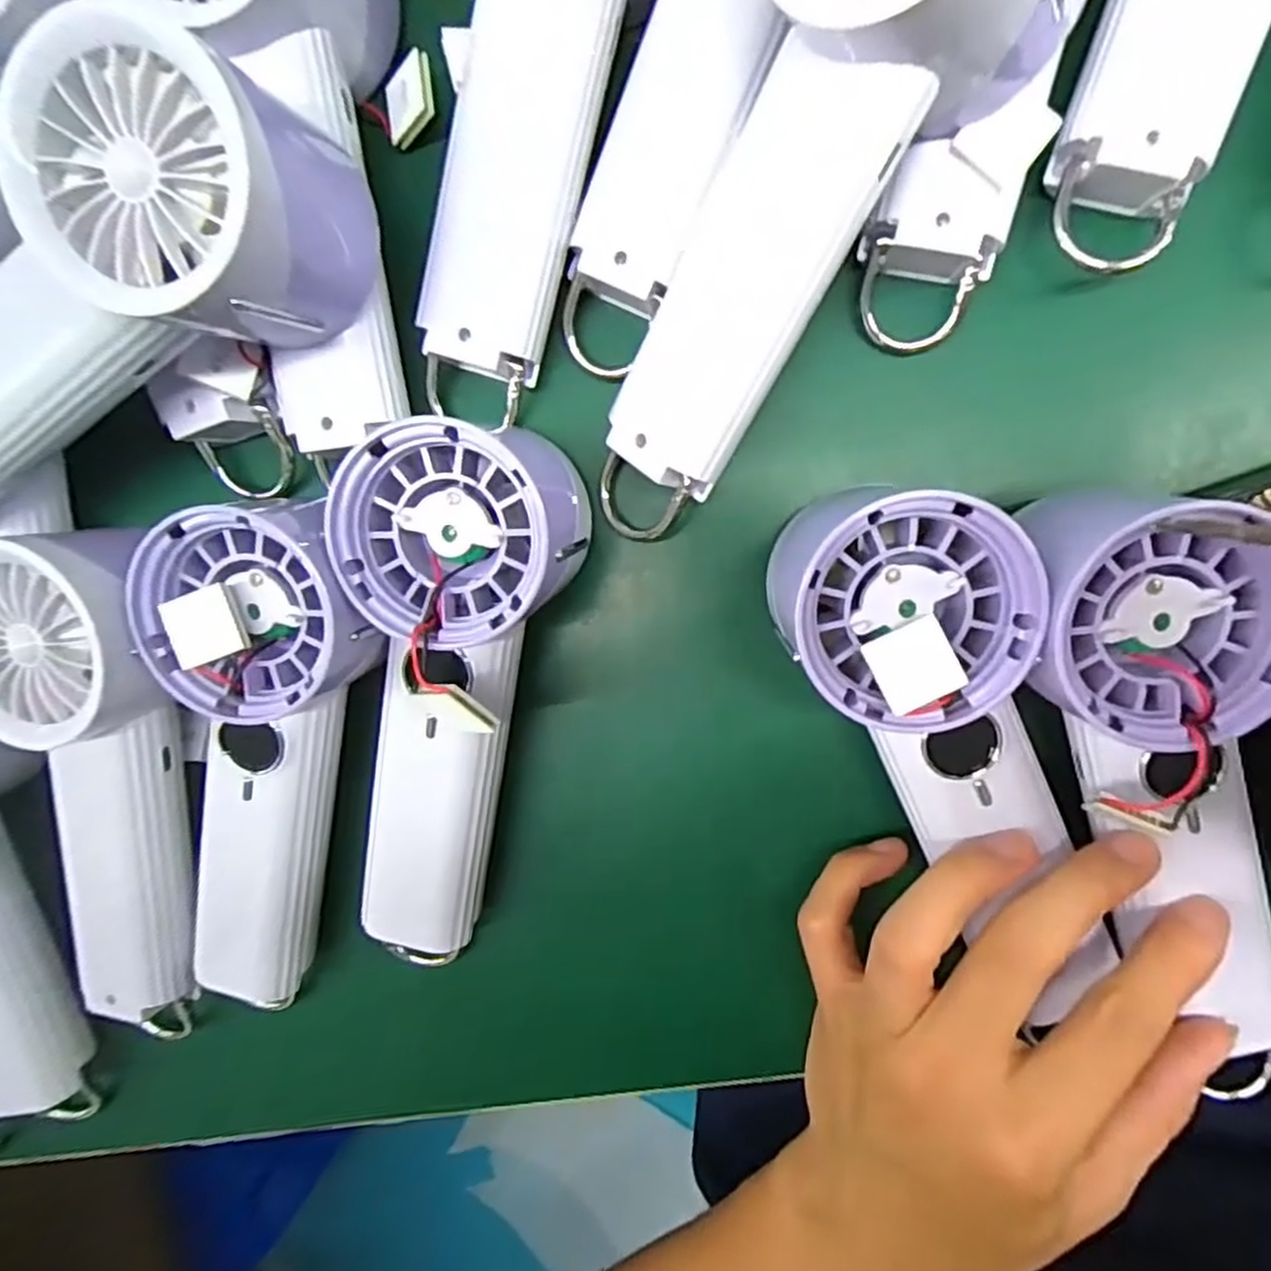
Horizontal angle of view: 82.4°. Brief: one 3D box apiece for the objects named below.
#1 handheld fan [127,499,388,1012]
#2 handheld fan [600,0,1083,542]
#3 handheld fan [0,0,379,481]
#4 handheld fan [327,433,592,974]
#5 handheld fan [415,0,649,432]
[{"bbox_3d":[-0.120,0.048,0.247,0.065,0.047,0.187,11,109,5],"label":"handheld fan"},{"bbox_3d":[0.041,-0.113,0.202,0.078,0.058,0.200,29,122,3],"label":"handheld fan"},{"bbox_3d":[-0.141,-0.091,0.199,0.137,0.072,0.060,-36,91,8],"label":"handheld fan"},{"bbox_3d":[-0.056,0.029,0.224,0.065,0.040,0.182,5,96,6],"label":"handheld fan"},{"bbox_3d":[-0.029,-0.160,0.208,0.066,0.063,0.180,17,97,4],"label":"handheld fan"}]

